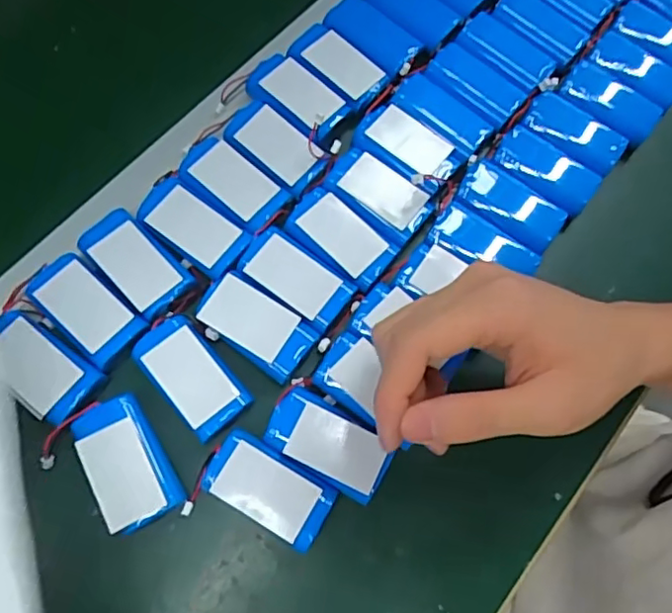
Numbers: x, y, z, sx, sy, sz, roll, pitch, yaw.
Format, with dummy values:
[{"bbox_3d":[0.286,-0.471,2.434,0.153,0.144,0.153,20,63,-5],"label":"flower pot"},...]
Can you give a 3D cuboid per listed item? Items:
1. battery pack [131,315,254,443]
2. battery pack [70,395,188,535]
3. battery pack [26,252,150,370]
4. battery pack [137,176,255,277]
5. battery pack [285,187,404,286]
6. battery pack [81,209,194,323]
[{"bbox_3d":[-0.080,0.037,0.335,0.036,0.008,0.067,-39,84,-18],"label":"battery pack"},{"bbox_3d":[-0.110,0.083,0.323,0.037,0.019,0.067,-27,73,-12],"label":"battery pack"},{"bbox_3d":[-0.141,0.000,0.341,0.066,0.012,0.035,40,72,11],"label":"battery pack"},{"bbox_3d":[-0.084,-0.048,0.361,0.066,0.011,0.037,36,72,10],"label":"battery pack"},{"bbox_3d":[0.004,-0.043,0.367,0.066,0.008,0.036,35,71,10],"label":"battery pack"},{"bbox_3d":[-0.117,-0.028,0.349,0.069,0.005,0.036,42,73,12],"label":"battery pack"}]

